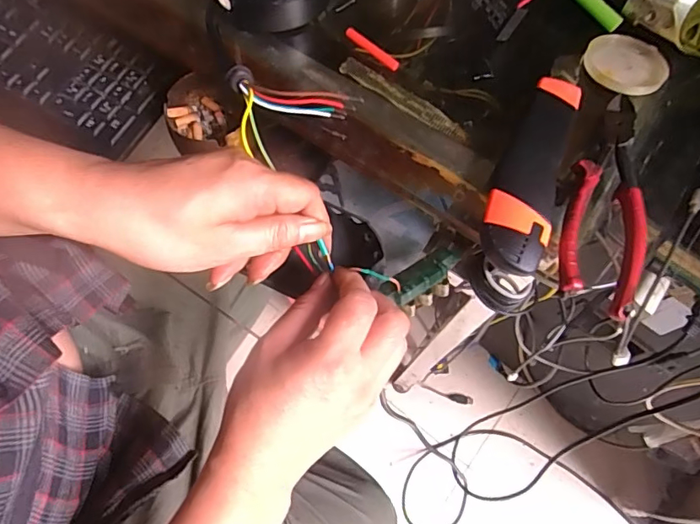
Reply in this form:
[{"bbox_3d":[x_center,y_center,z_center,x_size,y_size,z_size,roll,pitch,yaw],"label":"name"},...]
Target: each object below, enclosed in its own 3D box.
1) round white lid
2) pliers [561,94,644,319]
[{"bbox_3d":[0.193,-0.138,0.350,0.060,0.010,0.060,1,68,-2],"label":"round white lid"},{"bbox_3d":[0.161,-0.043,0.310,0.044,0.018,0.158,22,69,6],"label":"pliers"}]

